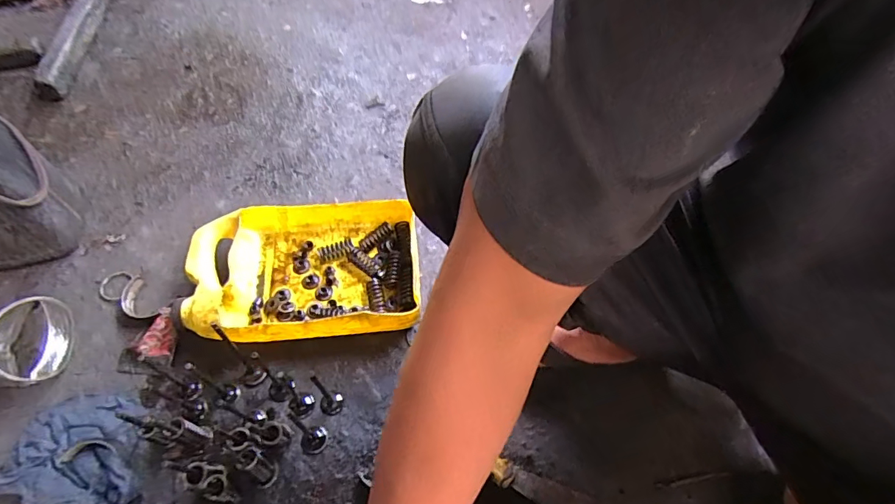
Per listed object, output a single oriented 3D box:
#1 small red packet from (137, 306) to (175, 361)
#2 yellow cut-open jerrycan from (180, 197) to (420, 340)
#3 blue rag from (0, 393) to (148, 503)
[{"bbox_3d":[-0.362,0.102,0.576,0.039,0.023,0.057,-7,59,-8],"label":"small red packet"},{"bbox_3d":[-0.183,0.024,0.608,0.278,0.068,0.184,-5,59,-6],"label":"yellow cut-open jerrycan"},{"bbox_3d":[-0.398,0.216,0.505,0.149,0.027,0.120,16,59,6],"label":"blue rag"}]

